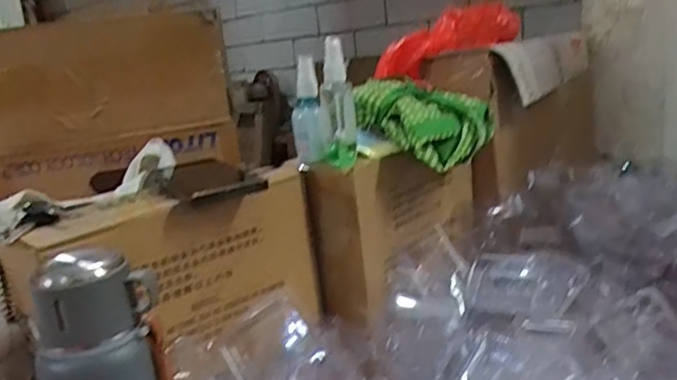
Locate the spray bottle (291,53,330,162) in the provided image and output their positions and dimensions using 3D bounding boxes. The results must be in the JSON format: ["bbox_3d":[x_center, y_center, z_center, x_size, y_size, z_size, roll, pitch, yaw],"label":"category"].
[{"bbox_3d":[-0.036,-0.091,0.683,0.034,0.117,0.035,-8,13,-11],"label":"spray bottle"}]

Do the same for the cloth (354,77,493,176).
[{"bbox_3d":[0.100,-0.089,0.736,0.122,0.082,0.193,-11,14,-22],"label":"cloth"}]

